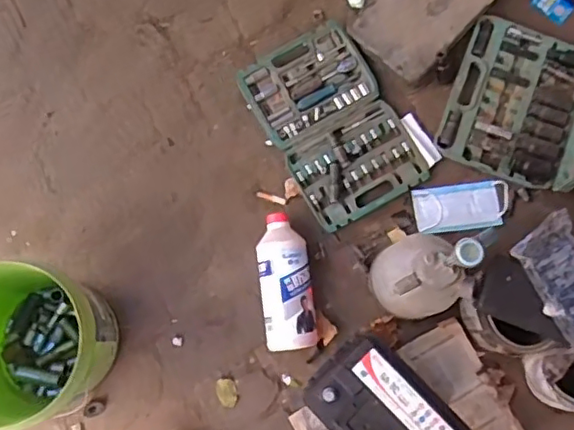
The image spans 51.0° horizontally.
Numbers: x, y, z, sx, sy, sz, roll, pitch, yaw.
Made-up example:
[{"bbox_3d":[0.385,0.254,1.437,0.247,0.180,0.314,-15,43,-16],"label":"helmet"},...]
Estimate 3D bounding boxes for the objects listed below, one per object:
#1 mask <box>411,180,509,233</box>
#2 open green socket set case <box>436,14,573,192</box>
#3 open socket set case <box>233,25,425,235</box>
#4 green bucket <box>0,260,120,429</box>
[{"bbox_3d":[0.348,-0.017,1.201,0.183,0.007,0.089,-7,100,3],"label":"mask"},{"bbox_3d":[0.449,-0.243,1.063,0.248,0.249,0.296,16,80,3],"label":"open green socket set case"},{"bbox_3d":[0.090,-0.183,1.203,0.251,0.043,0.374,-30,81,-5],"label":"open socket set case"},{"bbox_3d":[-0.437,0.228,1.051,0.252,0.255,0.261,0,80,0],"label":"green bucket"}]

